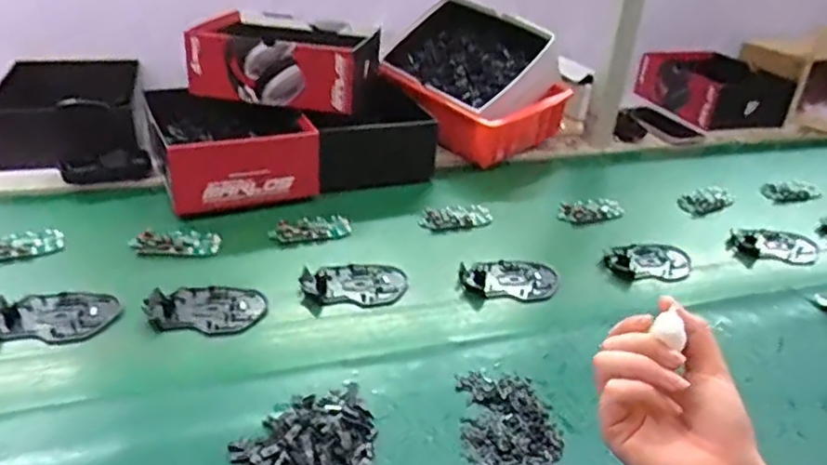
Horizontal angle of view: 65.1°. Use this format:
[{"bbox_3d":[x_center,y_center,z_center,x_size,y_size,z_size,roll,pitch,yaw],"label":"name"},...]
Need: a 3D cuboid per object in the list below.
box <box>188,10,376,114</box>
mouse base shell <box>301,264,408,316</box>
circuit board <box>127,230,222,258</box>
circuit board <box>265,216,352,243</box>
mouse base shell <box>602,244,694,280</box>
[{"bbox_3d":[-0.198,-0.265,0.971,0.266,0.088,0.202,9,32,8],"label":"box"},{"bbox_3d":[-0.066,0.058,0.722,0.119,0.012,0.076,-8,34,-20],"label":"mouse base shell"},{"bbox_3d":[-0.277,0.010,0.755,0.096,0.008,0.040,0,32,-7],"label":"circuit board"},{"bbox_3d":[-0.128,-0.004,0.807,0.099,0.013,0.038,-9,34,-20],"label":"circuit board"},{"bbox_3d":[0.296,0.036,0.826,0.102,0.022,0.080,8,32,5],"label":"mouse base shell"}]

